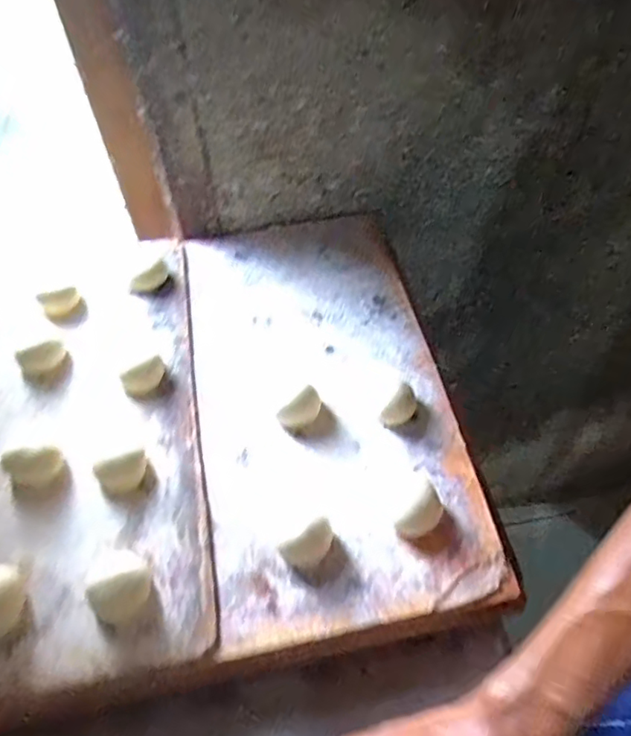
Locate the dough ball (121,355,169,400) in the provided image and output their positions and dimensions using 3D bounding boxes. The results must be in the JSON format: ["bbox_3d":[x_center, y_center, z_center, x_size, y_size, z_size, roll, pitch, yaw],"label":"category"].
[{"bbox_3d":[-0.148,0.011,0.522,0.039,0.018,0.027,-28,57,-17],"label":"dough ball"}]

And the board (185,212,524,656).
[{"bbox_3d":[0.002,0.007,0.531,0.212,0.024,0.421,-10,53,-3],"label":"board"}]

